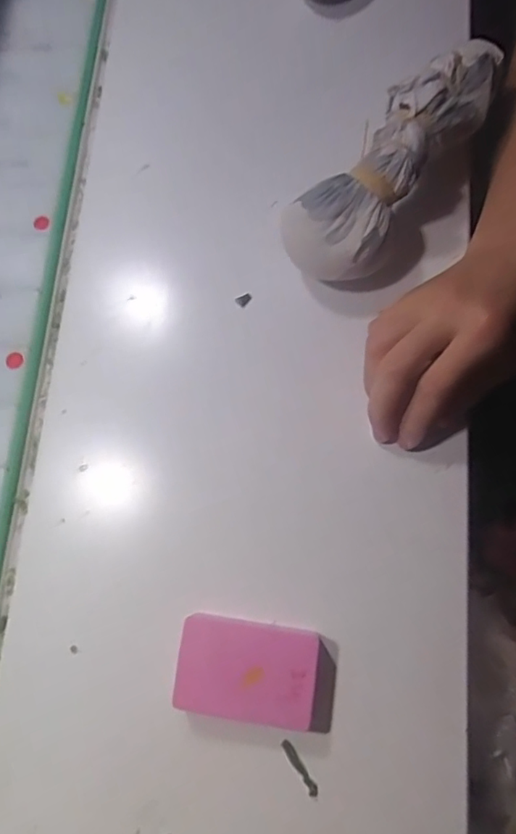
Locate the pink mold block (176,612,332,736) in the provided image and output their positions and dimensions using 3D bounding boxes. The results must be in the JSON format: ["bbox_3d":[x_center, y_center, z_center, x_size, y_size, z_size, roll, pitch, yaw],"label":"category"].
[{"bbox_3d":[0.000,0.131,0.286,0.081,0.022,0.047,9,79,9],"label":"pink mold block"}]

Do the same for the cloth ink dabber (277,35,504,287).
[{"bbox_3d":[0.075,-0.140,0.321,0.052,0.060,0.154,40,83,11],"label":"cloth ink dabber"}]

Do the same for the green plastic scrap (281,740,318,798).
[{"bbox_3d":[0.021,0.179,0.280,0.005,0.004,0.029,-34,76,-2],"label":"green plastic scrap"}]

